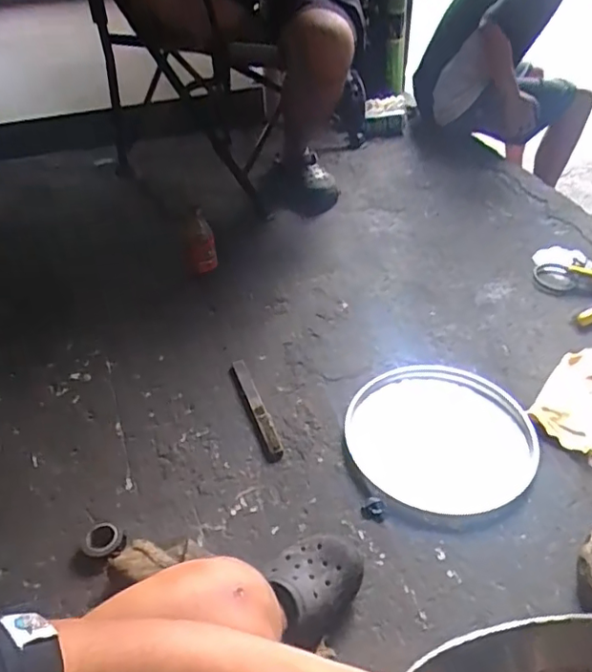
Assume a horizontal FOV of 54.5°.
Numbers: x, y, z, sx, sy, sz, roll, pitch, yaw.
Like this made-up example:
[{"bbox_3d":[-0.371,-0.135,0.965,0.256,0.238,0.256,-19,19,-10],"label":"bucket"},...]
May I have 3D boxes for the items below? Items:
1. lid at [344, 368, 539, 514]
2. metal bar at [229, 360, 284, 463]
[{"bbox_3d":[0.251,0.165,1.000,0.305,0.025,0.310,-2,41,2],"label":"lid"},{"bbox_3d":[-0.075,0.127,1.050,0.032,0.020,0.248,-16,42,-14],"label":"metal bar"}]

